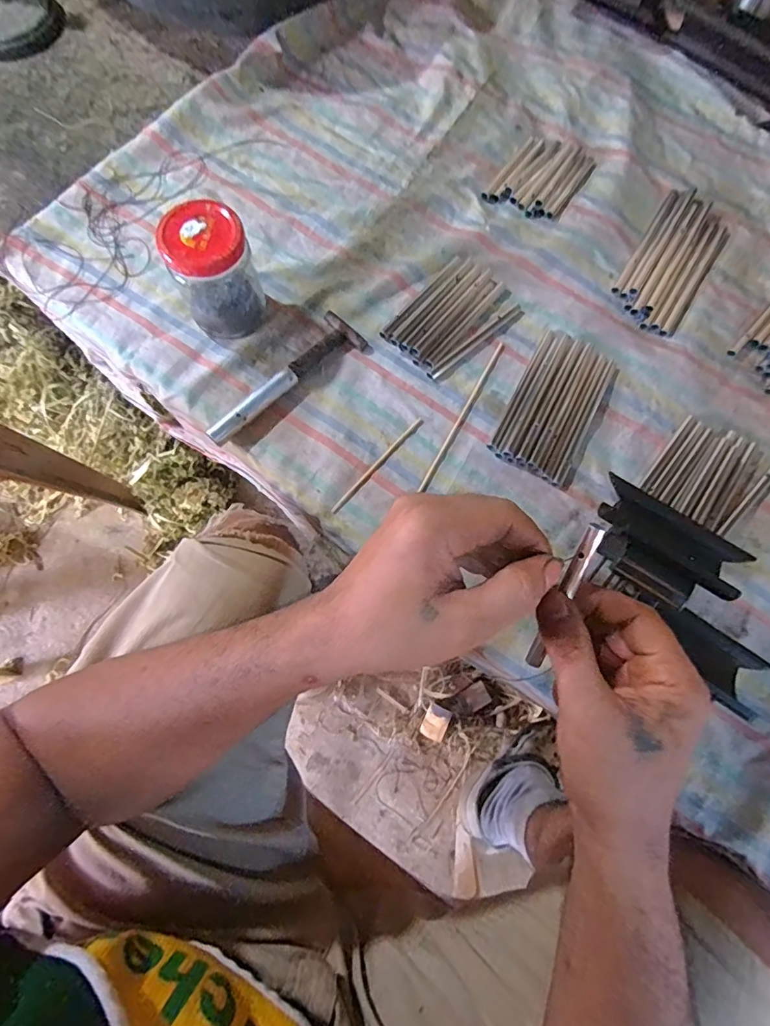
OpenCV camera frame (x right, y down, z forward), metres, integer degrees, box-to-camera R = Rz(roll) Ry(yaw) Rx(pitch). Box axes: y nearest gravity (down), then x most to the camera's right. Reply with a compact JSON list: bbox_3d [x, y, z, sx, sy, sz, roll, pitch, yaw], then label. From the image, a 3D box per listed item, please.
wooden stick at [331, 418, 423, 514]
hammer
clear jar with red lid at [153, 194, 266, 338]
[{"bbox_3d":[-0.006,-0.041,0.419,0.007,0.004,0.111,41,79,10],"label":"wooden stick"},{"bbox_3d":[-0.084,-0.113,0.425,0.049,0.013,0.158,43,80,11],"label":"hammer"},{"bbox_3d":[-0.141,-0.200,0.411,0.067,0.093,0.061,-25,76,-6],"label":"clear jar with red lid"}]

